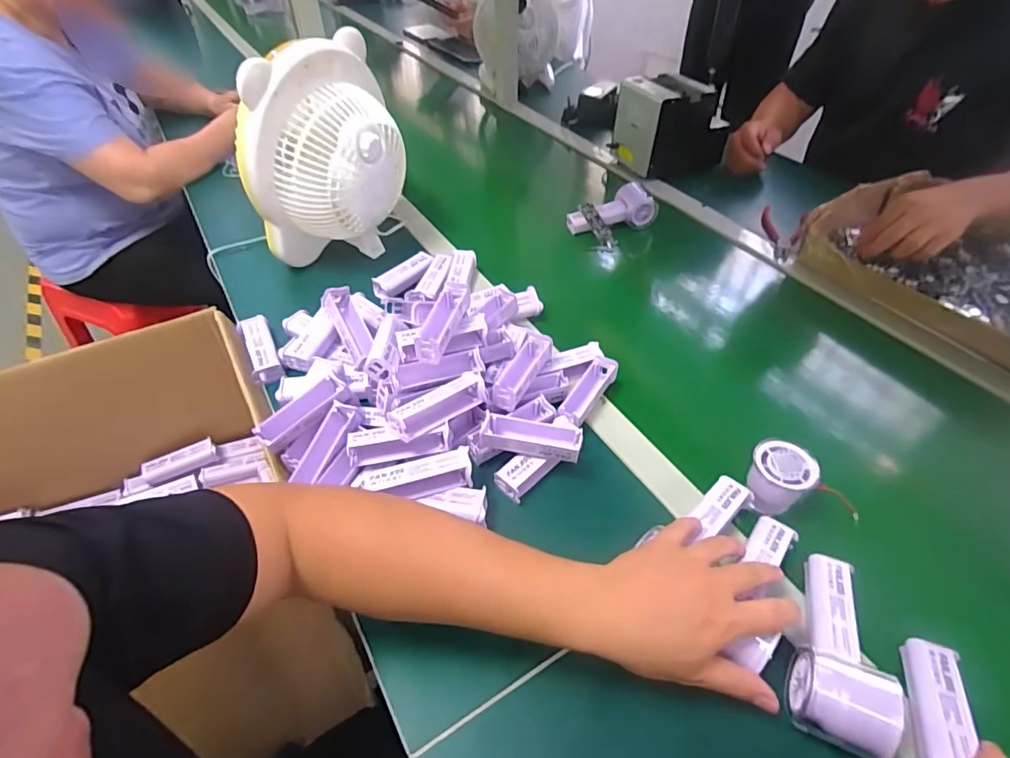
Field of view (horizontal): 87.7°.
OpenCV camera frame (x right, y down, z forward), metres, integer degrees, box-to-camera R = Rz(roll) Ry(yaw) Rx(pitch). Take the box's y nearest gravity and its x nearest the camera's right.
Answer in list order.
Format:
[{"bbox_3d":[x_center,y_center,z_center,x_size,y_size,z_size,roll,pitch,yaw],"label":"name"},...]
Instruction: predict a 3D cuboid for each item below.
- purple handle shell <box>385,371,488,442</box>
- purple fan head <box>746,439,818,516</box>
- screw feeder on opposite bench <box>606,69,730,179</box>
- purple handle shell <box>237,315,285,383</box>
[{"bbox_3d":[-0.064,0.024,0.521,0.102,0.024,0.027,-30,53,-27],"label":"purple handle shell"},{"bbox_3d":[0.263,0.096,0.507,0.055,0.052,0.055,28,51,24],"label":"purple fan head"},{"bbox_3d":[0.323,-0.487,1.015,0.184,0.154,0.137,-21,49,-20],"label":"screw feeder on opposite bench"},{"bbox_3d":[-0.309,-0.039,0.666,0.037,0.021,0.113,-22,49,-20],"label":"purple handle shell"}]

